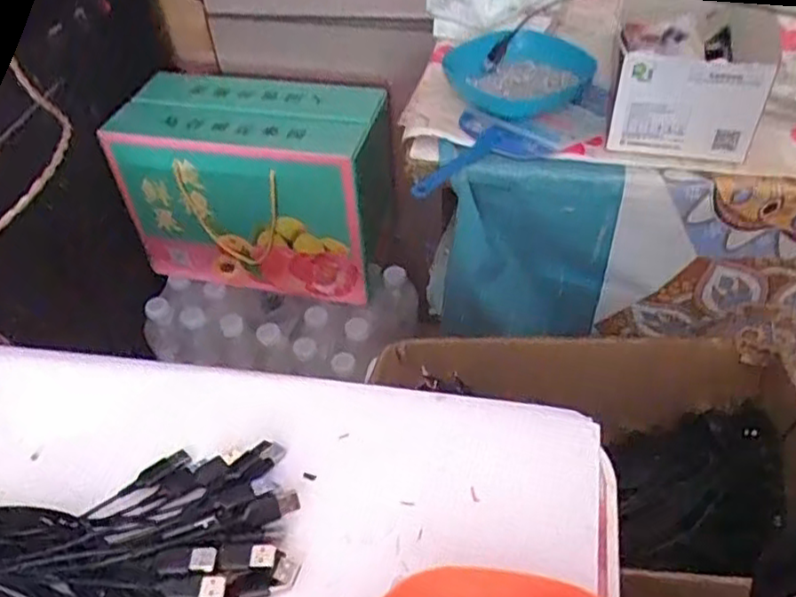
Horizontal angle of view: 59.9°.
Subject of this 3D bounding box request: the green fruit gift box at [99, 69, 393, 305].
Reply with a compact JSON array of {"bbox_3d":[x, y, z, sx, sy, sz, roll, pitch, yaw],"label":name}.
[{"bbox_3d":[-0.180,-0.150,0.931,0.326,0.236,0.160,10,47,12],"label":"green fruit gift box"}]

